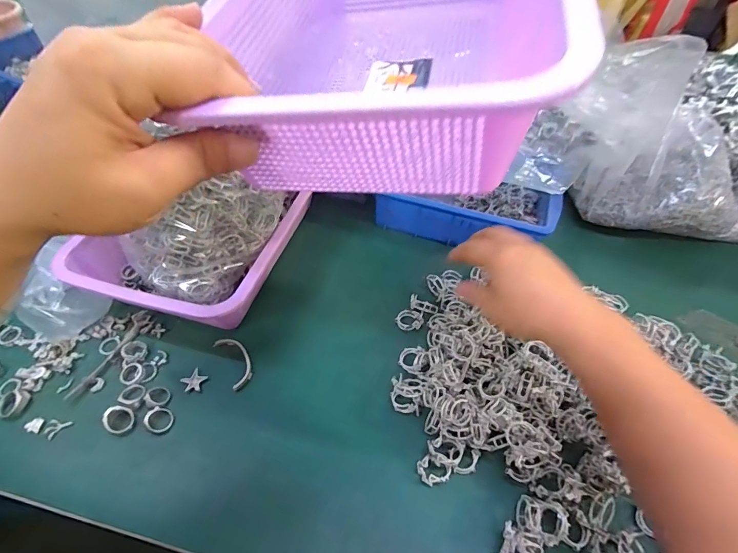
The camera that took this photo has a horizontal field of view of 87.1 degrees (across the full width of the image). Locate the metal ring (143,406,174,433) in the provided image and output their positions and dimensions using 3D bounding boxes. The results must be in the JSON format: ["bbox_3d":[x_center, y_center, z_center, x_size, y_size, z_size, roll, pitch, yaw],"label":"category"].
[{"bbox_3d":[-0.207,0.142,0.384,0.027,0.008,0.023,26,55,18],"label":"metal ring"}]

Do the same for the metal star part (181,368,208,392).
[{"bbox_3d":[-0.185,0.112,0.412,0.022,0.005,0.023,37,58,26],"label":"metal star part"}]

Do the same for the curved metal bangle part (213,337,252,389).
[{"bbox_3d":[-0.148,0.093,0.430,0.027,0.010,0.066,-26,55,-22],"label":"curved metal bangle part"}]

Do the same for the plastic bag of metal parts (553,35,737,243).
[{"bbox_3d":[0.414,-0.184,0.529,0.232,0.181,0.174,5,51,3],"label":"plastic bag of metal parts"}]

